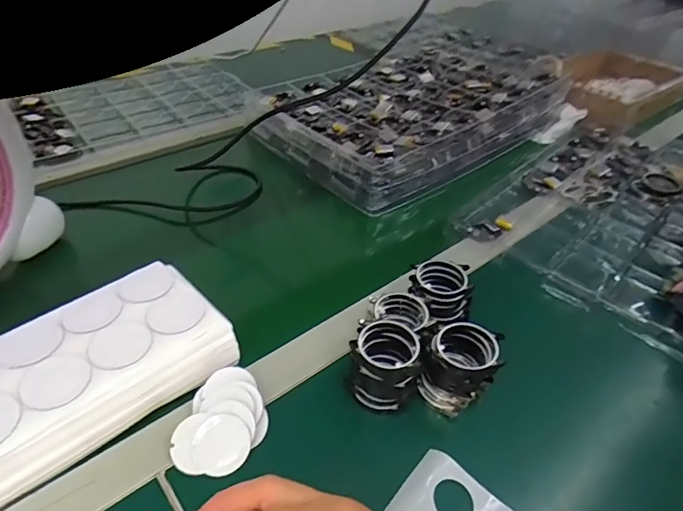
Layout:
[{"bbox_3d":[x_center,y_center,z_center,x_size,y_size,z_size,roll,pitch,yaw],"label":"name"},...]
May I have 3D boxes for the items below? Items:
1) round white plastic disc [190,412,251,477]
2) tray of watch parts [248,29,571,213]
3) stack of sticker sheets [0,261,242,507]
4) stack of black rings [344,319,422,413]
[{"bbox_3d":[-0.086,0.134,0.342,0.040,0.004,0.040,1,61,-2],"label":"round white plastic disc"},{"bbox_3d":[0.127,-0.258,0.785,0.509,0.061,0.326,-28,49,-31],"label":"tray of watch parts"},{"bbox_3d":[-0.220,0.106,0.339,0.283,0.046,0.119,-31,51,-34],"label":"stack of sticker sheets"},{"bbox_3d":[0.031,0.085,0.370,0.049,0.053,0.044,9,41,7],"label":"stack of black rings"}]

